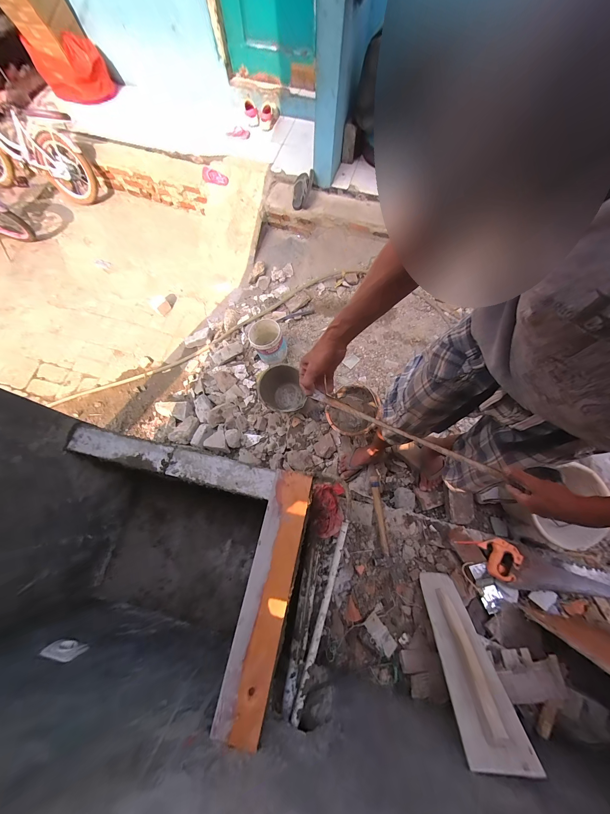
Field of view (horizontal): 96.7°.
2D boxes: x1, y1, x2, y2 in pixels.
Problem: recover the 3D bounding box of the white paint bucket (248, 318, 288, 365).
[{"bbox_3d":[-0.204,-0.365,1.532,0.189,0.191,0.197,0,70,0],"label":"white paint bucket"}]

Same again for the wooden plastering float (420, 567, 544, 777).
[{"bbox_3d":[0.500,0.764,0.857,0.159,0.478,0.065,6,114,2],"label":"wooden plastering float"}]

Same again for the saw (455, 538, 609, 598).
[{"bbox_3d":[0.905,0.605,1.036,0.615,0.050,0.166,5,56,1],"label":"saw"}]

